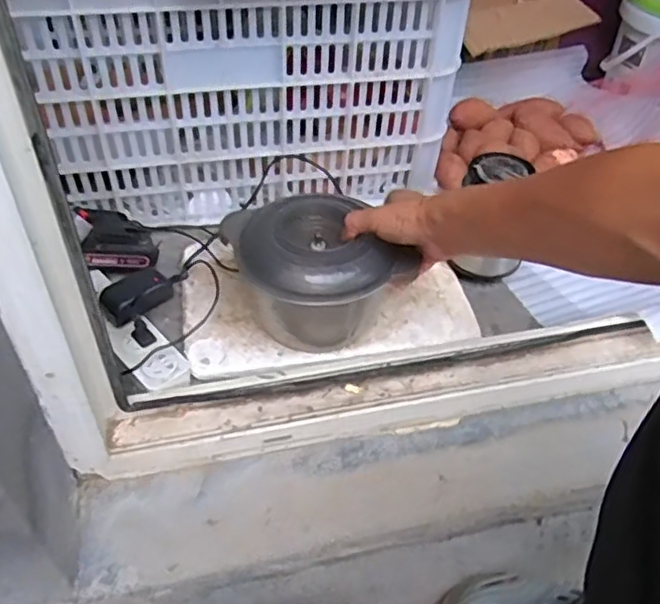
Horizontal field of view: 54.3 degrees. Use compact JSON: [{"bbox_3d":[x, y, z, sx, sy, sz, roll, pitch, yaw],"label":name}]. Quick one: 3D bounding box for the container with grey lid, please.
[{"bbox_3d":[-0.015,-0.031,0.683,0.164,0.113,0.144,-13,47,-17],"label":"container with grey lid"}]

